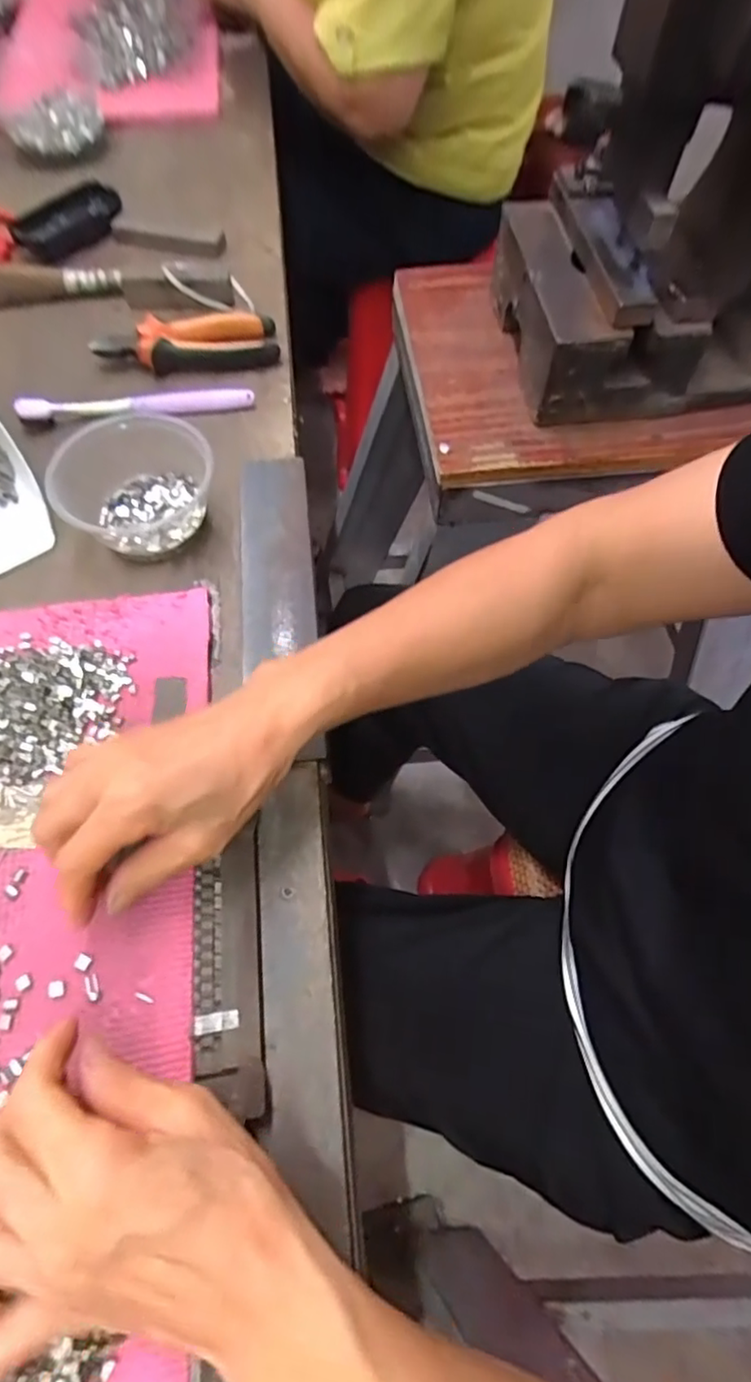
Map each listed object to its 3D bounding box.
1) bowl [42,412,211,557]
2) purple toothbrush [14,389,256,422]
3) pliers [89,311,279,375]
[{"bbox_3d":[-0.164,-0.140,0.430,0.089,0.057,0.101,9,63,5],"label":"bowl"},{"bbox_3d":[-0.191,-0.231,0.499,0.182,0.014,0.021,-10,63,-5],"label":"purple toothbrush"},{"bbox_3d":[-0.162,-0.303,0.534,0.150,0.022,0.061,-7,63,-3],"label":"pliers"}]

